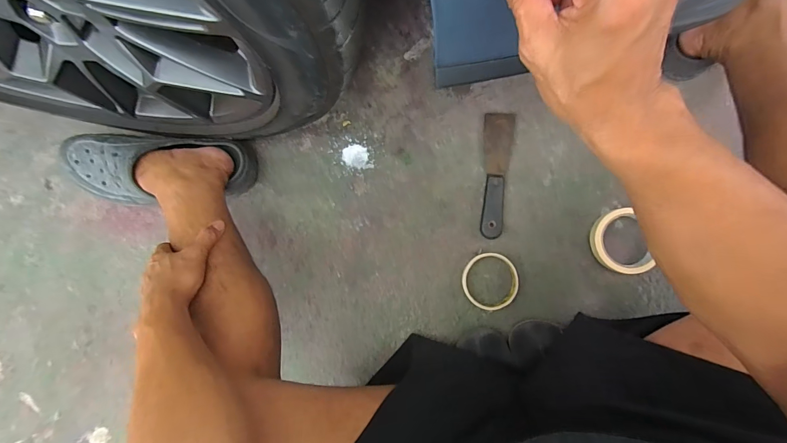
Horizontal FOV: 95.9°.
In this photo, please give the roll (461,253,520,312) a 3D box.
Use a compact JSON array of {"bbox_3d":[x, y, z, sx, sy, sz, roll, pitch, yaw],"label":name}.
[{"bbox_3d":[0.148,0.093,0.548,0.082,0.020,0.087,0,86,6],"label":"roll"}]

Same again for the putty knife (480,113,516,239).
[{"bbox_3d":[0.164,-0.075,0.563,0.047,0.016,0.200,5,86,6],"label":"putty knife"}]

